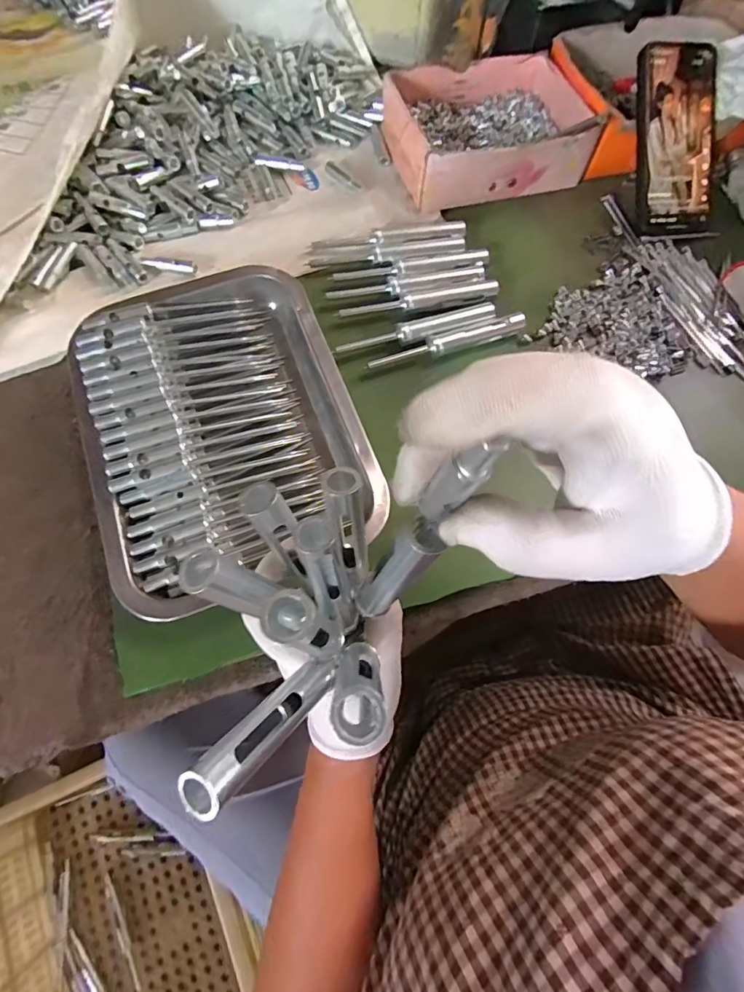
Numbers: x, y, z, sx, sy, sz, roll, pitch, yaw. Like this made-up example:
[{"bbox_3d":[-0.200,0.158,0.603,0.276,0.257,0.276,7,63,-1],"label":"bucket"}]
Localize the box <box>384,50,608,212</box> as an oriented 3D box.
[{"bbox_3d":[0.113,-0.369,0.454,0.182,0.047,0.148,-14,72,-8],"label":"box"}]

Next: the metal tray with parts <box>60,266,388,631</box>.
[{"bbox_3d":[-0.112,-0.057,0.349,0.185,0.046,0.246,-20,73,-10],"label":"metal tray with parts"}]

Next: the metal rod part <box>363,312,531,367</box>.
[{"bbox_3d":[0.066,-0.131,0.396,0.140,0.013,0.018,-15,72,-9],"label":"metal rod part"}]

